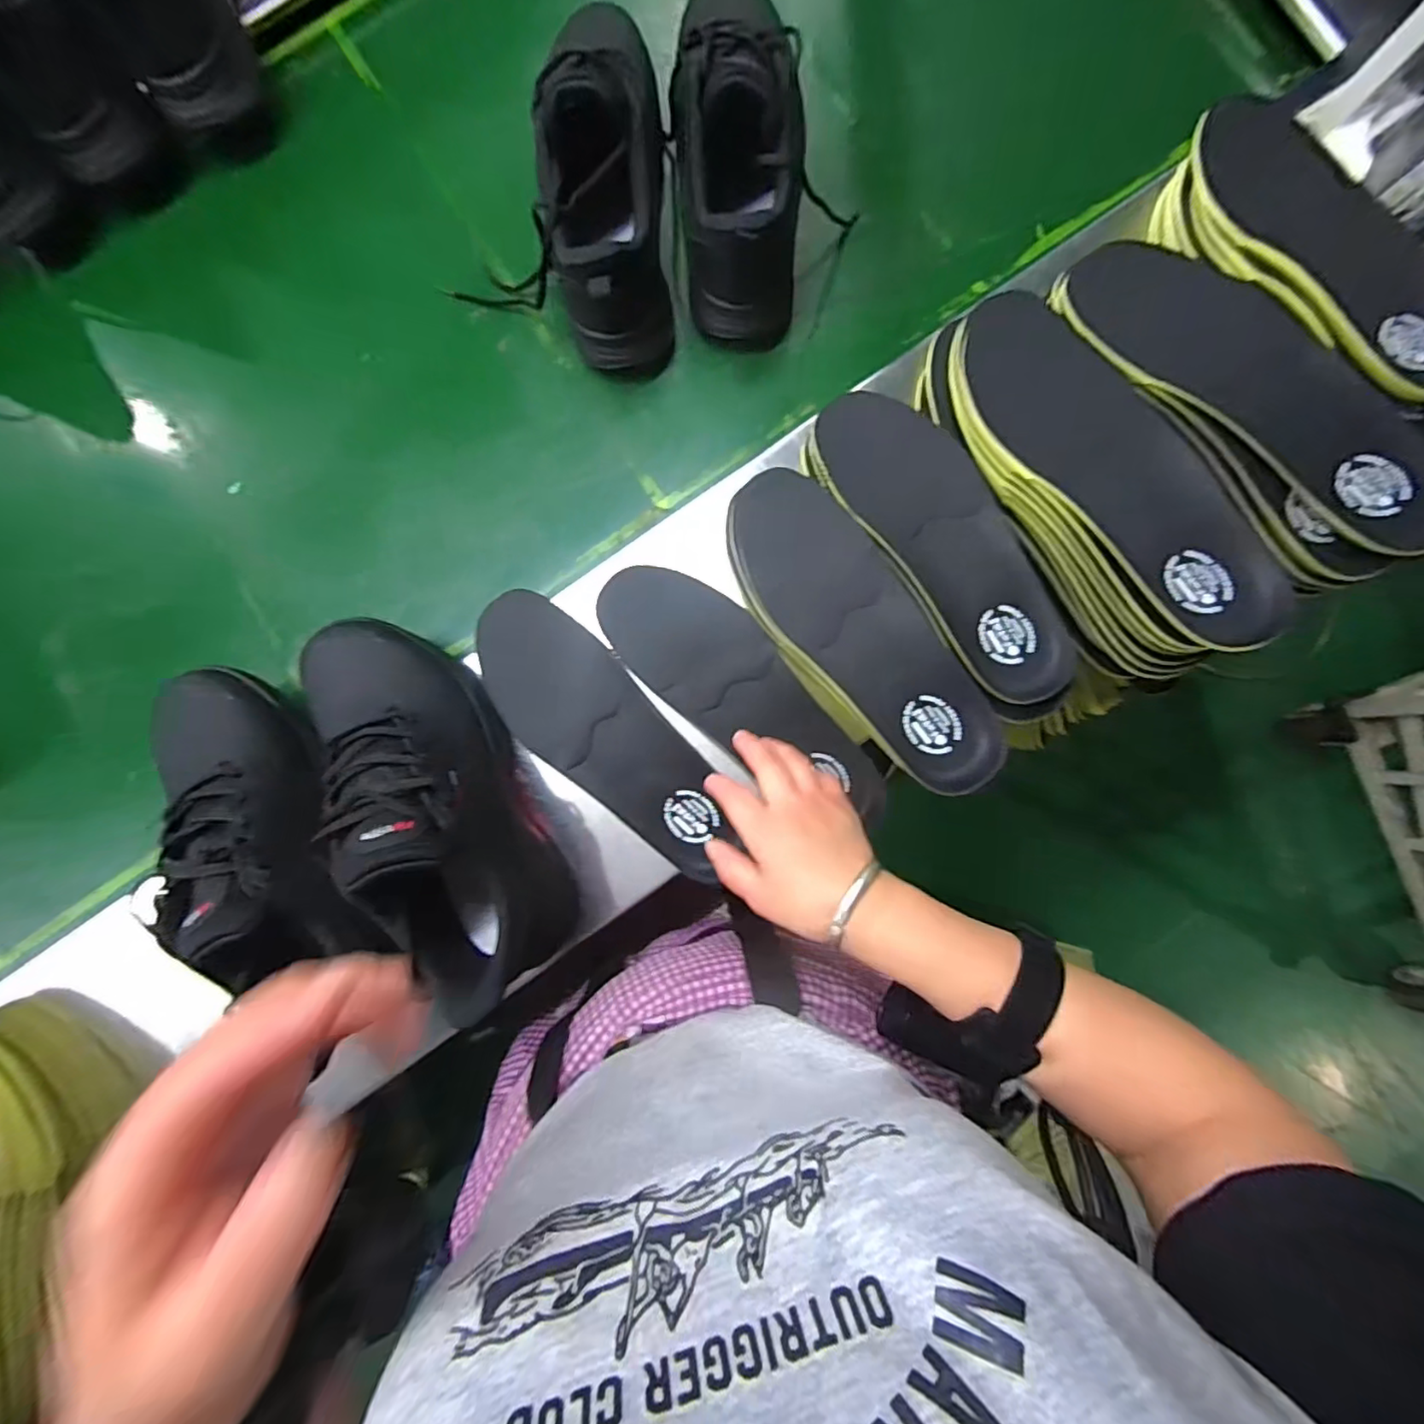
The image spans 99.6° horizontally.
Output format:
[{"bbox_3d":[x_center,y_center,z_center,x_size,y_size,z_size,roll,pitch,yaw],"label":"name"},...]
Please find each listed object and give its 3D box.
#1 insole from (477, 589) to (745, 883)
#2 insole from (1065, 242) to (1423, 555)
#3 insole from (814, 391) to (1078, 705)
[{"bbox_3d":[-0.086,0.014,0.460,0.088,0.013,0.253,-42,86,-2],"label":"insole"},{"bbox_3d":[0.365,-0.221,0.409,0.088,0.031,0.287,-35,73,-2],"label":"insole"},{"bbox_3d":[0.170,-0.128,0.436,0.089,0.021,0.261,-35,79,9],"label":"insole"}]

